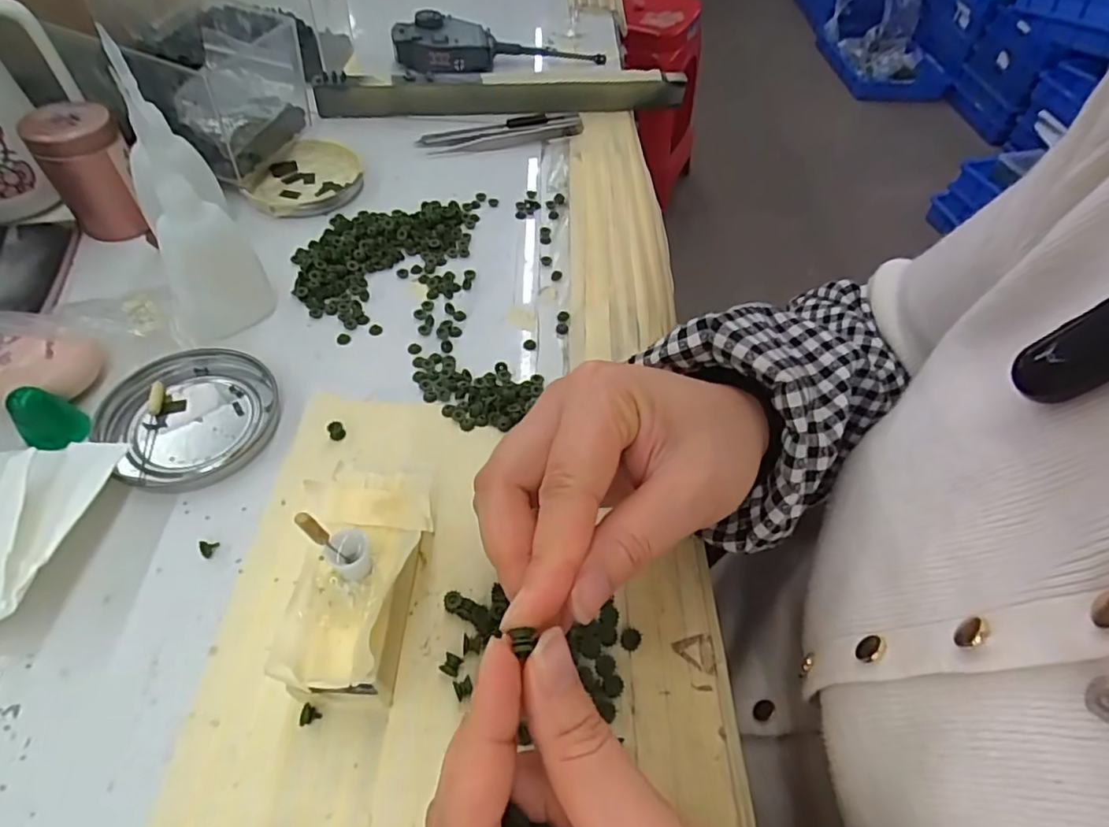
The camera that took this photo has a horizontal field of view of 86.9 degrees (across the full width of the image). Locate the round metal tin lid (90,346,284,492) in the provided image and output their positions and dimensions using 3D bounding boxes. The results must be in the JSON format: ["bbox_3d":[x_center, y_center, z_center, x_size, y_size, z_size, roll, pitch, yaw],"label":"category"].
[{"bbox_3d":[-0.174,0.000,0.282,0.072,0.009,0.075,3,53,-3],"label":"round metal tin lid"}]

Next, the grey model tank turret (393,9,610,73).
[{"bbox_3d":[-0.047,-0.333,0.525,0.186,0.032,0.048,-10,55,-13],"label":"grey model tank turret"}]

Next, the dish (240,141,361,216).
[{"bbox_3d":[-0.171,-0.161,0.404,0.072,0.015,0.077,-6,54,-10],"label":"dish"}]

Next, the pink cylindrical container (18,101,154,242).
[{"bbox_3d":[-0.269,-0.139,0.343,0.043,0.069,0.034,-31,62,-25],"label":"pink cylindrical container"}]

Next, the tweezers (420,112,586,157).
[{"bbox_3d":[-0.042,-0.222,0.457,0.126,0.011,0.032,-12,55,-14],"label":"tweezers"}]

